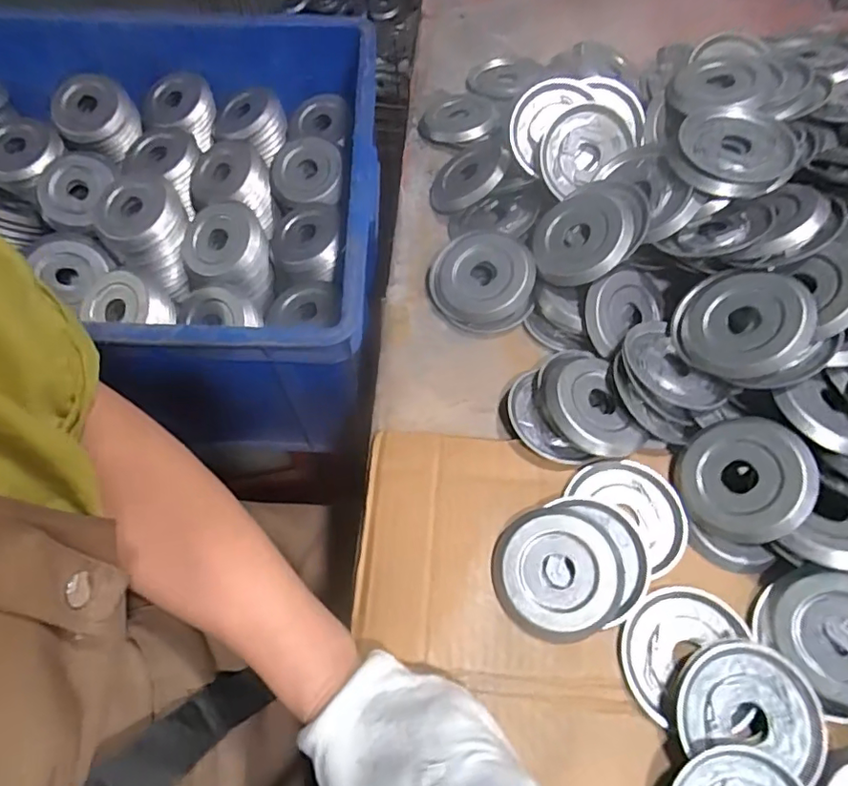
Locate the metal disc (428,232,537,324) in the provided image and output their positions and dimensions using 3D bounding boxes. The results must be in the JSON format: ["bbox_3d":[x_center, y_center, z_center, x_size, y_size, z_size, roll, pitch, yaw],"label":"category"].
[{"bbox_3d":[0.049,-0.103,0.484,0.087,0.022,0.087,-3,73,20],"label":"metal disc"}]

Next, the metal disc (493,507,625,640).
[{"bbox_3d":[0.091,0.121,0.380,0.082,0.020,0.081,0,63,0],"label":"metal disc"}]

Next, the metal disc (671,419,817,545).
[{"bbox_3d":[0.218,0.059,0.383,0.083,0.010,0.081,-16,64,35],"label":"metal disc"}]

